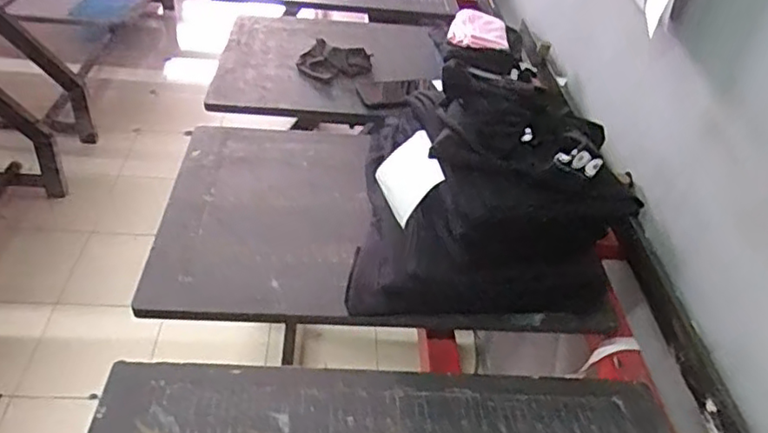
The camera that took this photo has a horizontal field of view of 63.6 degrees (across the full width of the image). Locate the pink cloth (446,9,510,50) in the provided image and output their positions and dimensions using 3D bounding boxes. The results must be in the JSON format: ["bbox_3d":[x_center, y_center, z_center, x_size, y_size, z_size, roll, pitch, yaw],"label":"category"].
[{"bbox_3d":[0.180,-0.355,1.169,0.114,0.039,0.112,9,37,2],"label":"pink cloth"}]

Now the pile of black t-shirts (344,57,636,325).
[{"bbox_3d":[0.131,-0.056,0.810,0.316,0.213,0.331,6,38,0],"label":"pile of black t-shirts"}]

